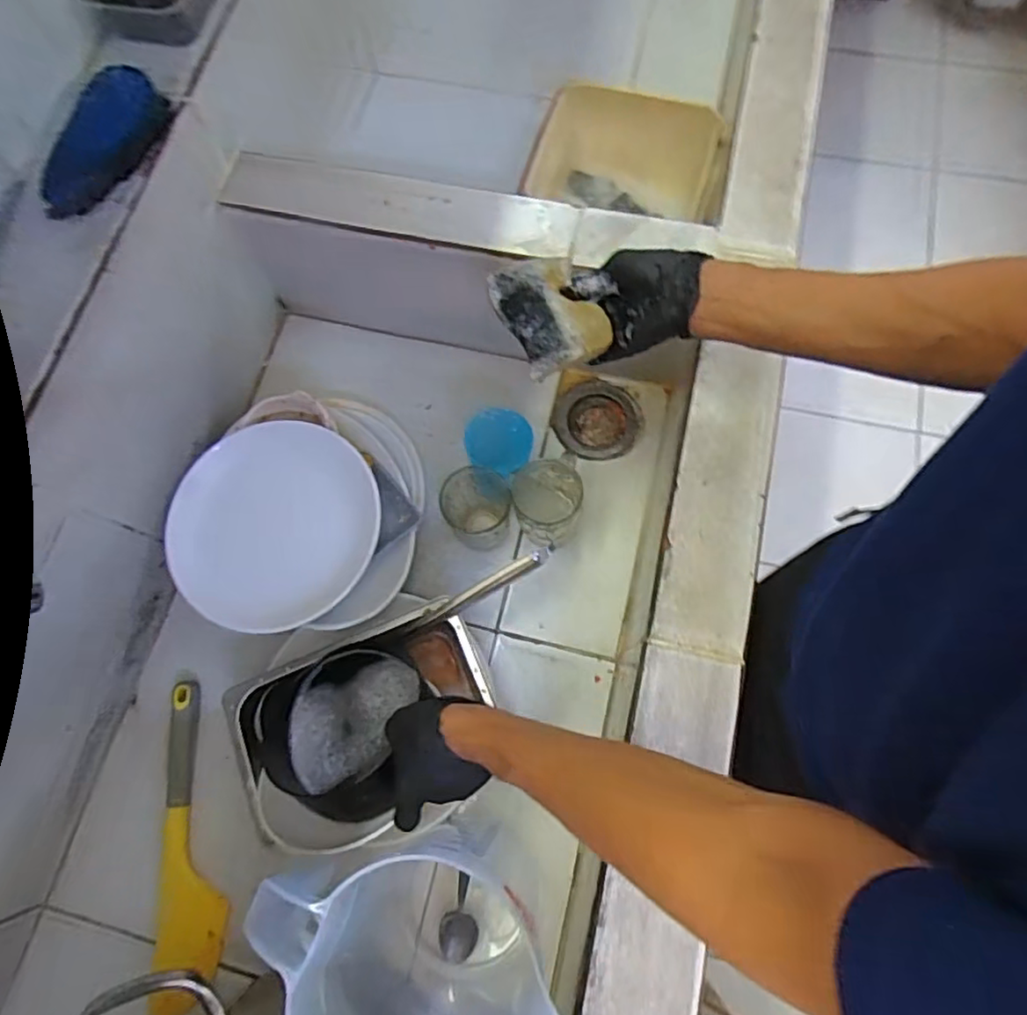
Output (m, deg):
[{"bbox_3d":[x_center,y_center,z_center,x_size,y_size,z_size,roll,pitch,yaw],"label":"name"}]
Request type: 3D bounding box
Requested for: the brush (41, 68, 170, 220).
[{"bbox_3d":[-0.376,-0.334,0.564,0.042,0.052,0.150,18,75,7],"label":"brush"}]

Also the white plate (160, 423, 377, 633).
[{"bbox_3d":[-0.248,0.020,0.648,0.204,0.025,0.208,-1,94,-14],"label":"white plate"}]

